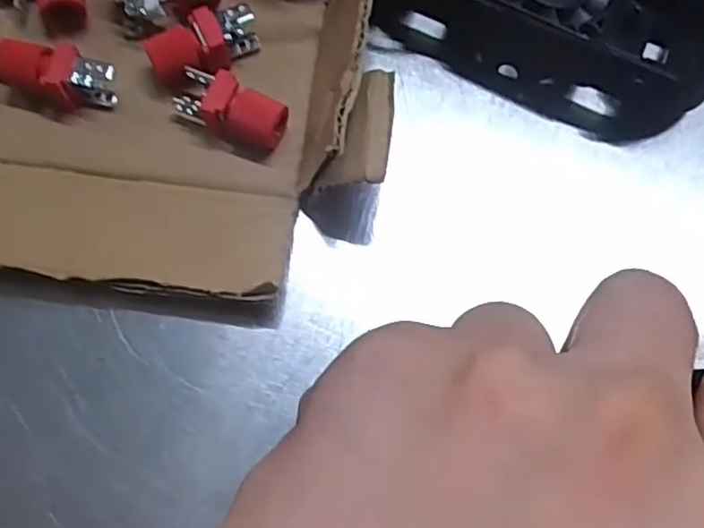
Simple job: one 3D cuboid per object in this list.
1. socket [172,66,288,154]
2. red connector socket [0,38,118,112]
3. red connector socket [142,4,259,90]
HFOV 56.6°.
[{"bbox_3d":[-0.037,-0.046,0.193,0.035,0.014,0.015,26,74,7],"label":"socket"},{"bbox_3d":[-0.087,-0.056,0.192,0.030,0.017,0.015,18,73,5],"label":"red connector socket"},{"bbox_3d":[-0.044,-0.065,0.198,0.034,0.014,0.021,-23,74,-8],"label":"red connector socket"}]

